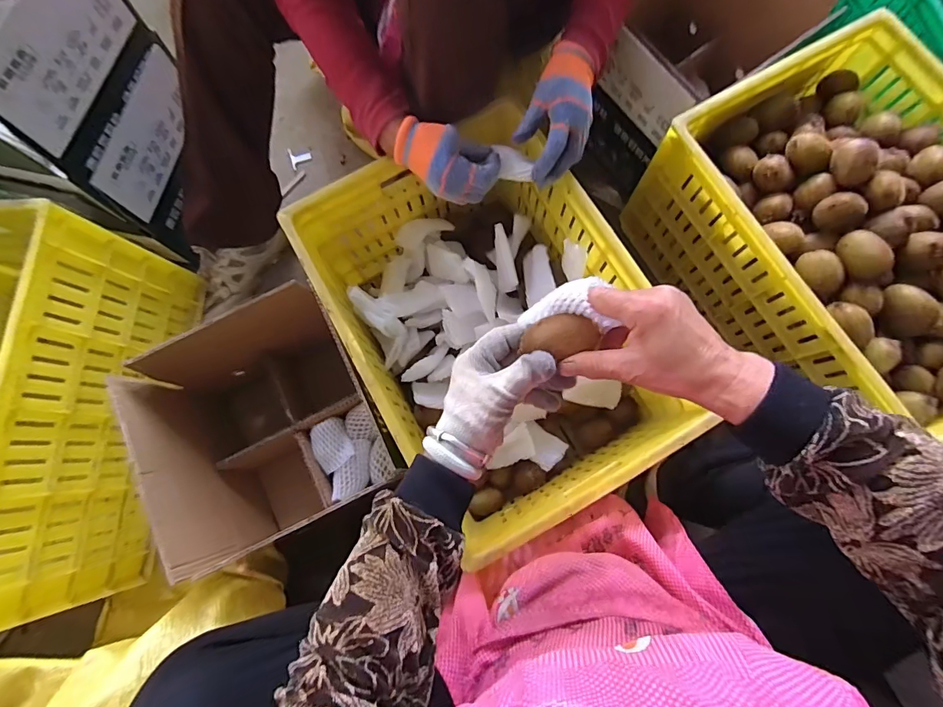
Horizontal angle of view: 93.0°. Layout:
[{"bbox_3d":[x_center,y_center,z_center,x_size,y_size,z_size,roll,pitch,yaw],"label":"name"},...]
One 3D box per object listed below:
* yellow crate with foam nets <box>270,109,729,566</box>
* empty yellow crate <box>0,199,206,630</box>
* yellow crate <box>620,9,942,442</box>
[{"bbox_3d":[0.026,-0.034,0.641,0.340,0.250,0.483,-29,79,-4],"label":"yellow crate with foam nets"},{"bbox_3d":[-0.659,0.066,0.599,0.368,0.230,0.514,3,79,2],"label":"empty yellow crate"},{"bbox_3d":[0.531,-0.156,0.640,0.350,0.220,0.477,-29,79,-4],"label":"yellow crate"}]

